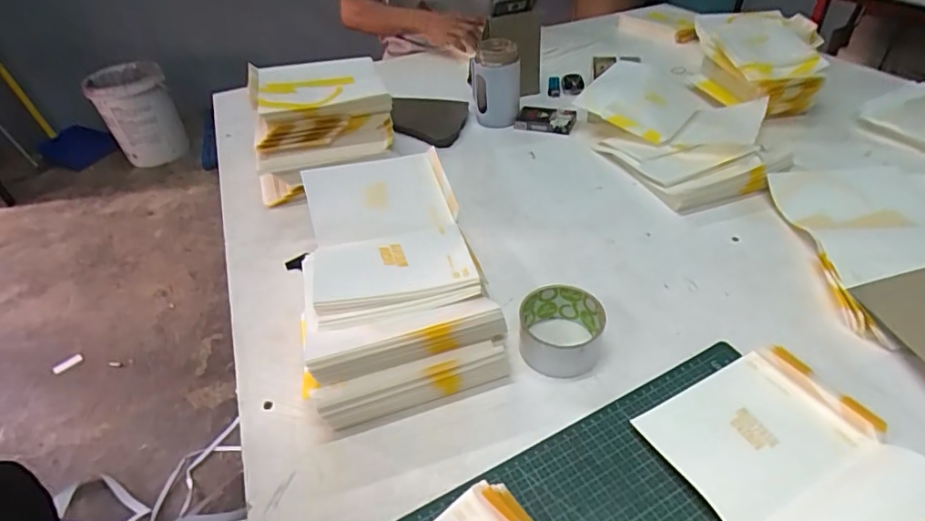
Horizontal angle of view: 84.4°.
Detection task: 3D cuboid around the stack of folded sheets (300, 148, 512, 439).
[{"bbox_3d":[-0.082,0.009,0.547,0.188,0.091,0.300,-14,42,-11],"label":"stack of folded sheets"}]

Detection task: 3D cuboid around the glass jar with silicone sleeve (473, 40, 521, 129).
[{"bbox_3d":[0.056,-0.303,0.873,0.076,0.120,0.067,-6,41,-2],"label":"glass jar with silicone sleeve"}]

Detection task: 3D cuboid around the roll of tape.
[{"bbox_3d":[0.098,0.071,0.503,0.081,0.048,0.080,-2,41,2],"label":"roll of tape"}]

